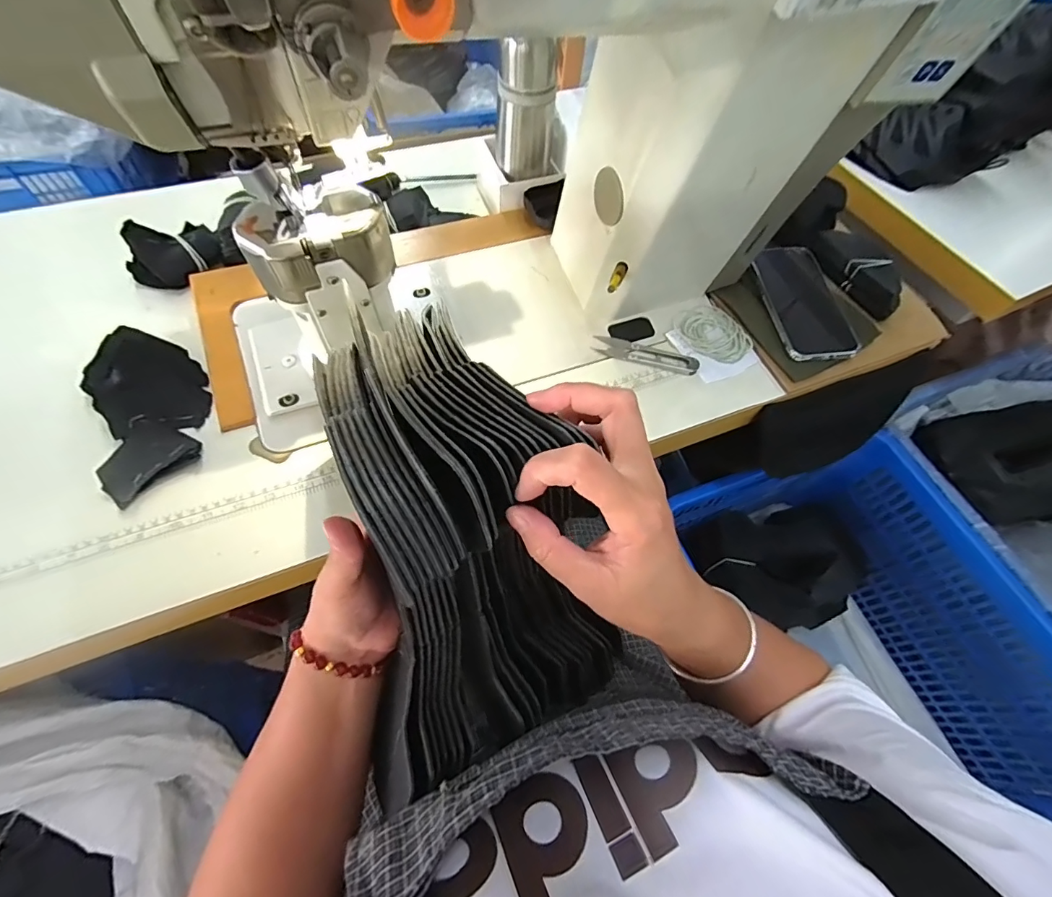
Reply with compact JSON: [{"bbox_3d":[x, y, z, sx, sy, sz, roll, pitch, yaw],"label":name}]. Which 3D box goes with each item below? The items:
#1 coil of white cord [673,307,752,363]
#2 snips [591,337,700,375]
[{"bbox_3d":[0.214,-0.131,0.541,0.066,0.008,0.079,-20,65,-14],"label":"coil of white cord"},{"bbox_3d":[0.134,-0.104,0.523,0.114,0.007,0.026,17,62,6],"label":"snips"}]

